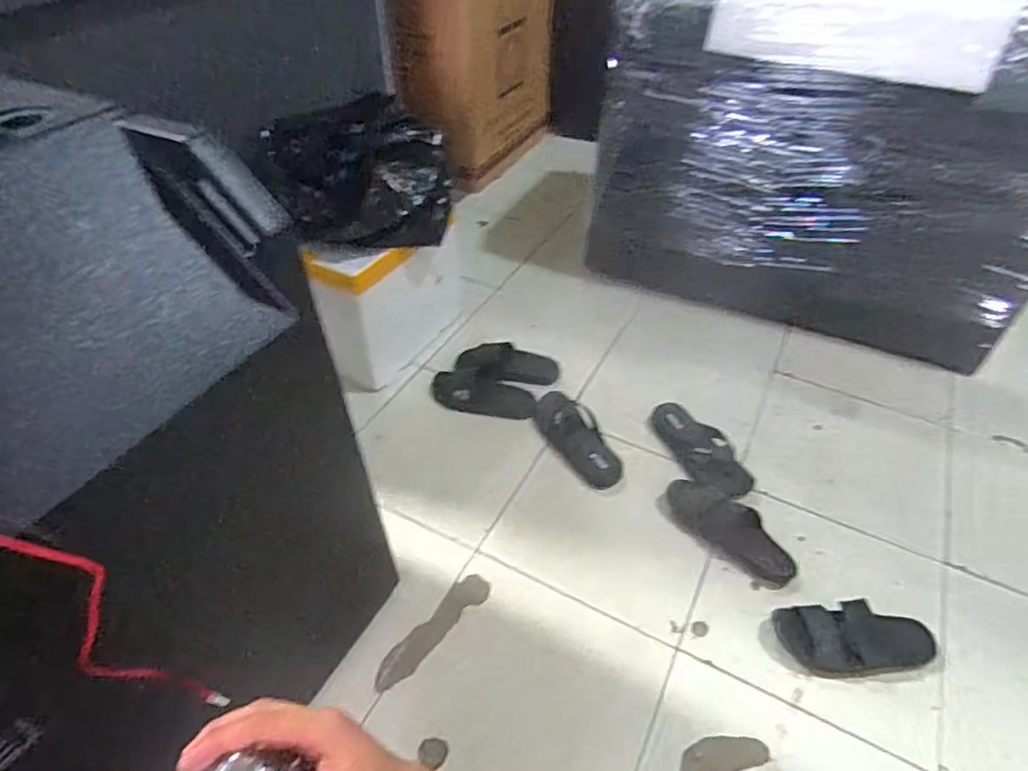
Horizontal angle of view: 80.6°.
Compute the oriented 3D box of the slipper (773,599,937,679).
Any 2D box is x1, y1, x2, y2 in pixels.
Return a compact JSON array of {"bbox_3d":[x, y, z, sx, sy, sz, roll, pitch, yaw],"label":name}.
[{"bbox_3d":[0.583,0.426,1.017,0.265,0.087,0.106,-1,45,1],"label":"slipper"}]

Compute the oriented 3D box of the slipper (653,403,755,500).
[{"bbox_3d":[0.399,0.135,1.336,0.124,0.043,0.290,-20,48,-18],"label":"slipper"}]

